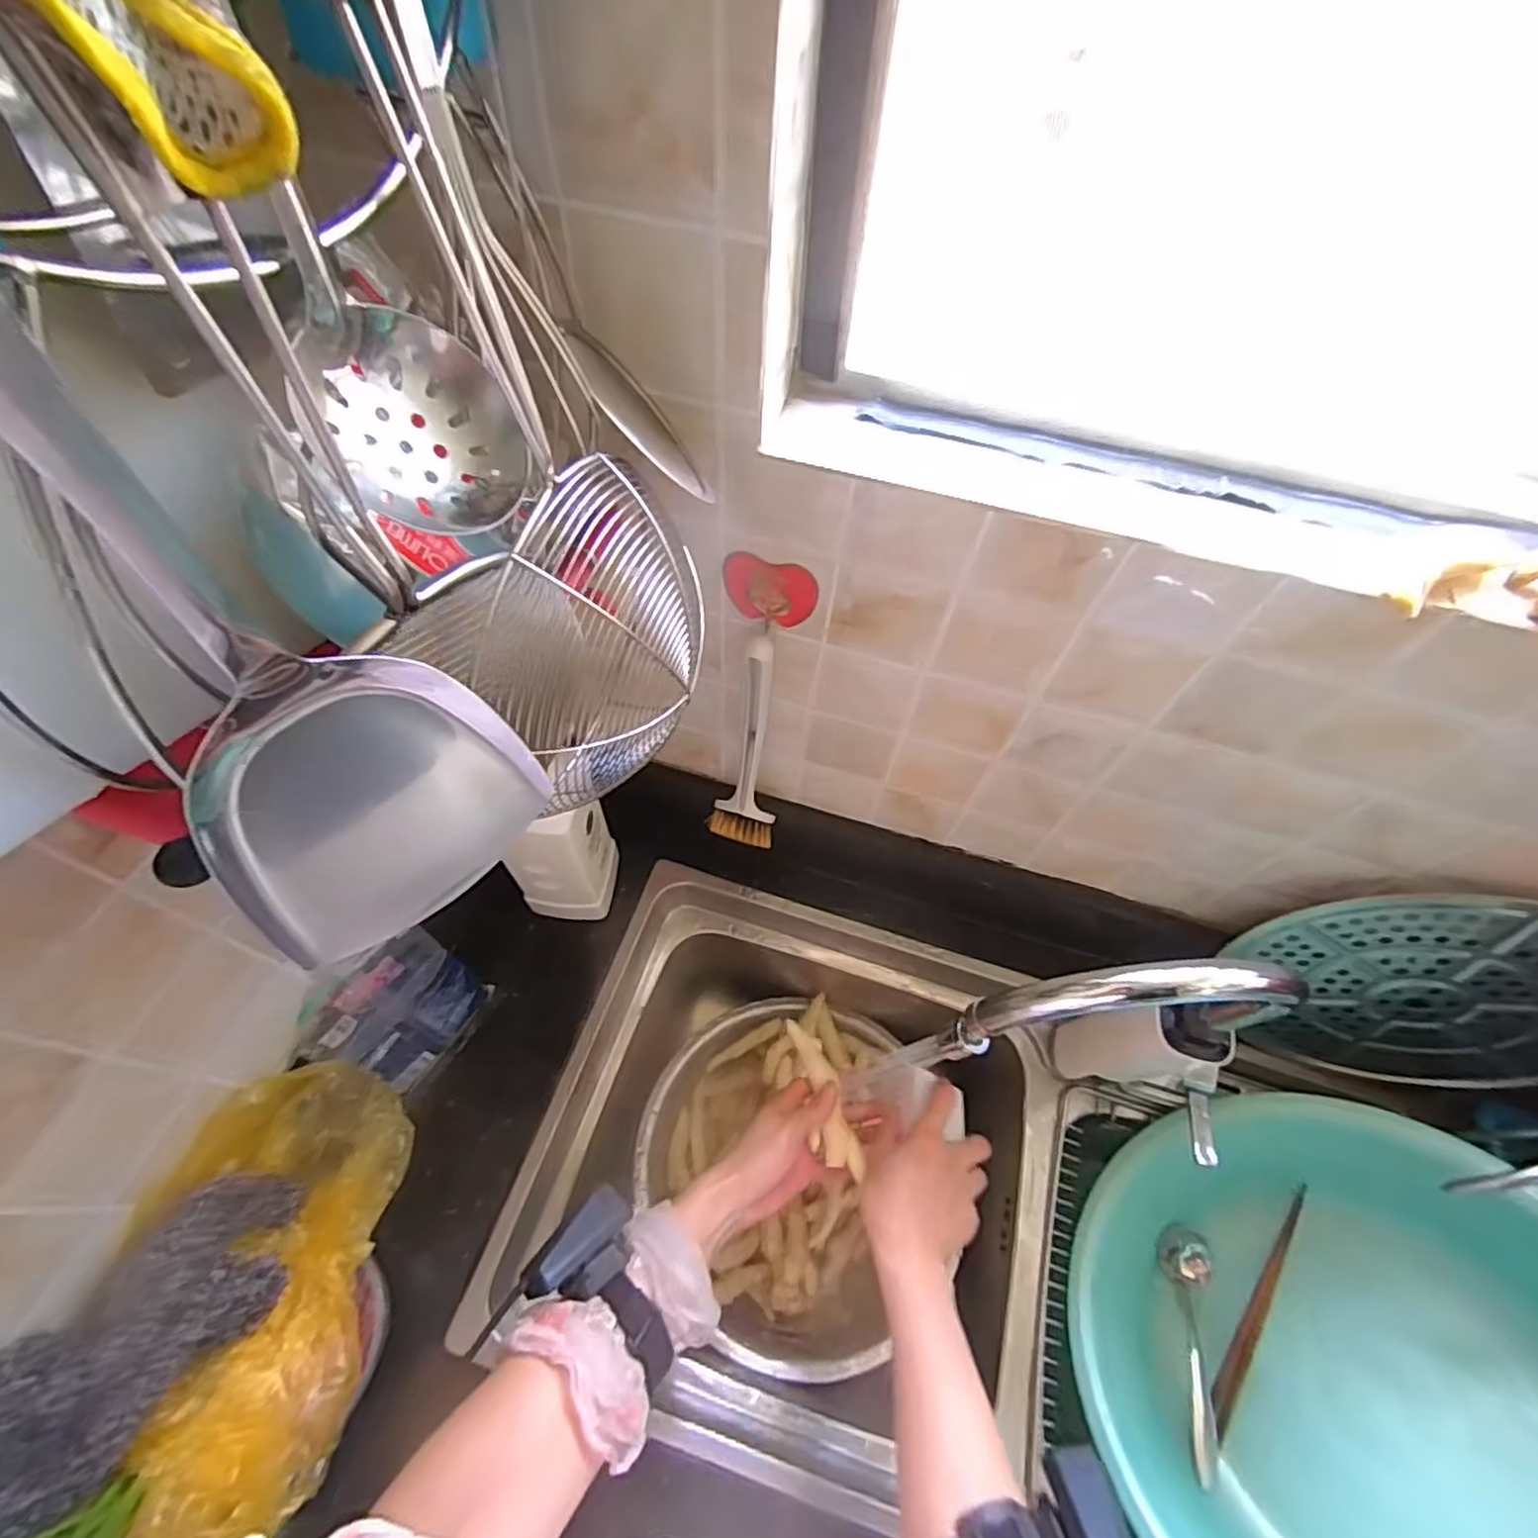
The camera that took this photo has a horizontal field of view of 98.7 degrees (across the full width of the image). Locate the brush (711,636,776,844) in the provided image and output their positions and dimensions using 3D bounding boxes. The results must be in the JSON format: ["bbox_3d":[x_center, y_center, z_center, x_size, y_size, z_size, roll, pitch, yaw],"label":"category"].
[{"bbox_3d":[-0.018,-0.010,0.530,0.054,0.207,0.058,2,58,-3],"label":"brush"}]

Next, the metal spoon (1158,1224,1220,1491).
[{"bbox_3d":[0.383,0.516,0.592,0.037,0.028,0.176,12,58,3],"label":"metal spoon"}]

